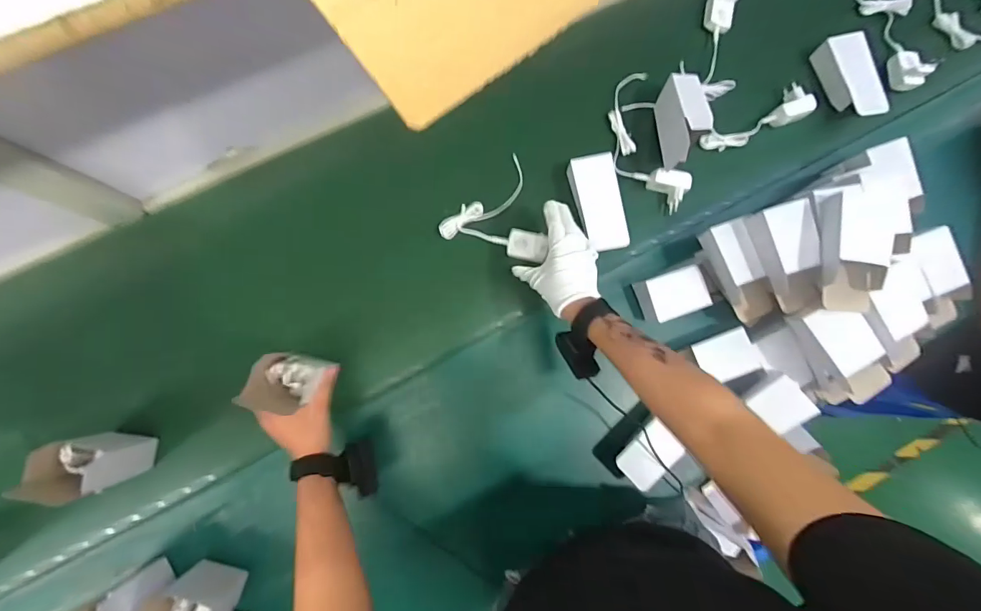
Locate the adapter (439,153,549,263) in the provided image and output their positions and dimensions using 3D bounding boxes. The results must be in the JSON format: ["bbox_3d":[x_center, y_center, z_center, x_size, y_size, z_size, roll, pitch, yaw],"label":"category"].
[{"bbox_3d":[0.020,-0.160,0.645,0.157,0.040,0.155,16,84,-3],"label":"adapter"}]

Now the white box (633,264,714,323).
[{"bbox_3d":[0.276,-0.016,0.632,0.092,0.053,0.067,-17,80,-7],"label":"white box"}]

